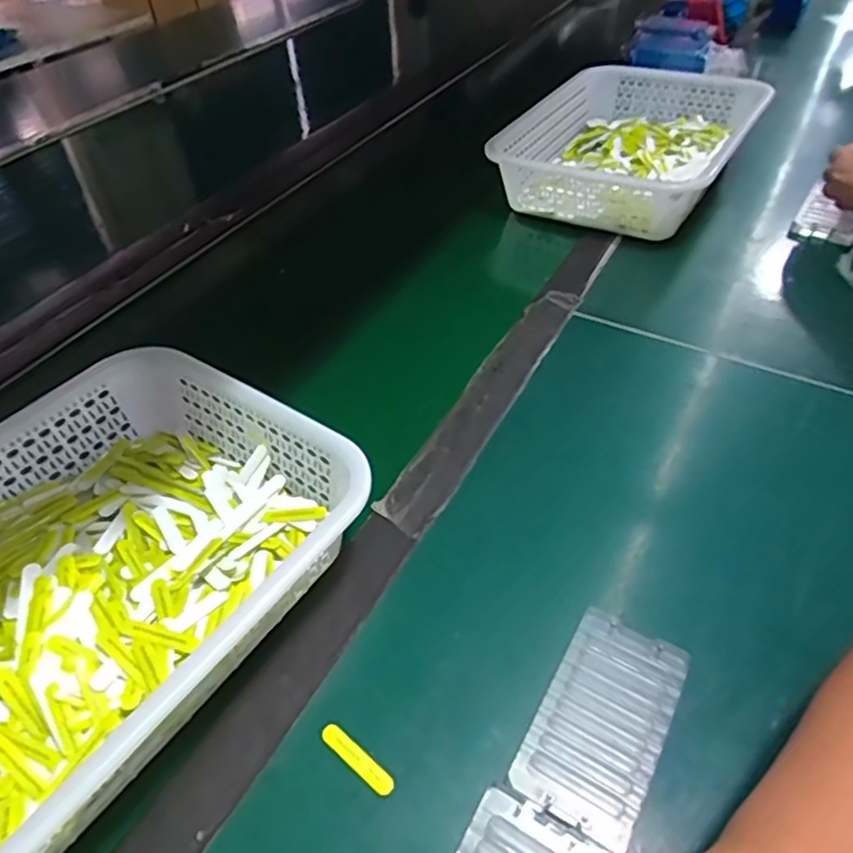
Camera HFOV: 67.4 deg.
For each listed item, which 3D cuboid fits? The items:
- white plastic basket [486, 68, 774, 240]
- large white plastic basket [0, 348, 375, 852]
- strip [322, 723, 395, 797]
[{"bbox_3d":[0.266,-0.364,0.843,0.260,0.089,0.346,23,52,24],"label":"white plastic basket"},{"bbox_3d":[-0.235,0.106,0.404,0.247,0.079,0.350,27,52,26],"label":"large white plastic basket"},{"bbox_3d":[-0.040,0.189,0.365,0.052,0.004,0.011,30,54,28],"label":"strip"}]

